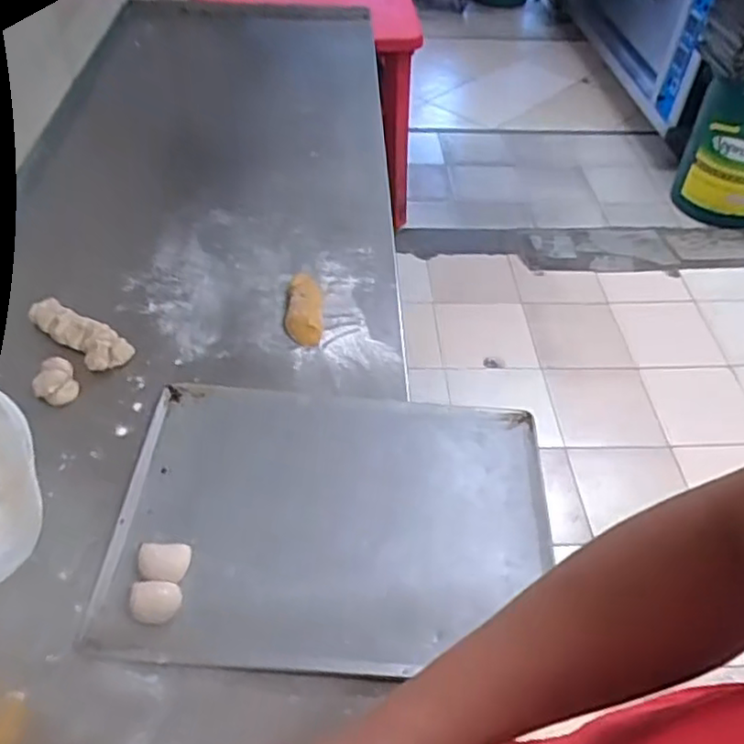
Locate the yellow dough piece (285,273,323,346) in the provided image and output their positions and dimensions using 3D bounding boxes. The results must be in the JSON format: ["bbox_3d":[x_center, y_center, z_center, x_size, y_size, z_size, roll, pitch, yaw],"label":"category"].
[{"bbox_3d":[-0.091,-0.085,0.917,0.048,0.023,0.126,-1,46,-4],"label":"yellow dough piece"}]

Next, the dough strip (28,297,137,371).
[{"bbox_3d":[-0.381,-0.051,0.872,0.157,0.034,0.048,27,50,21],"label":"dough strip"}]

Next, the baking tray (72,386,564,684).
[{"bbox_3d":[-0.038,0.149,0.717,0.443,0.016,0.323,3,46,0],"label":"baking tray"}]

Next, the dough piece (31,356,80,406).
[{"bbox_3d":[-0.386,0.012,0.818,0.049,0.030,0.050,-20,50,-22],"label":"dough piece"}]

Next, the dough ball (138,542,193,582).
[{"bbox_3d":[-0.202,0.187,0.660,0.048,0.016,0.040,-6,46,-9],"label":"dough ball"}]

